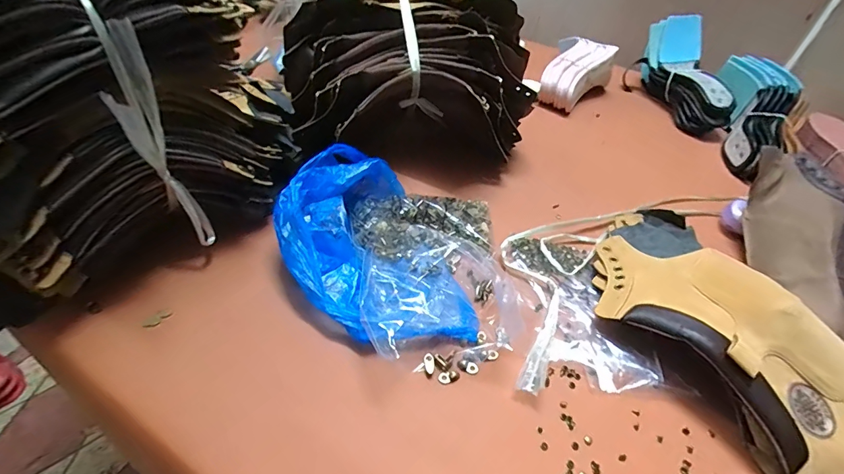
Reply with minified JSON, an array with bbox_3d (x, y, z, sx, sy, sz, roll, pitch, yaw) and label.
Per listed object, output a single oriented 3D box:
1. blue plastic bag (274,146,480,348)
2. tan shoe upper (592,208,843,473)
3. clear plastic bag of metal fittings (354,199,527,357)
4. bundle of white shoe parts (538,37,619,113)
[{"bbox_3d":[-0.056,0.005,0.397,0.155,0.059,0.239,-16,51,-18],"label":"blue plastic bag"},{"bbox_3d":[0.268,0.075,0.358,0.172,0.055,0.319,-9,47,-14],"label":"tan shoe upper"},{"bbox_3d":[0.016,0.022,0.414,0.162,0.032,0.212,-4,46,-9],"label":"clear plastic bag of metal fittings"},{"bbox_3d":[0.279,-0.293,0.710,0.106,0.062,0.182,21,47,14],"label":"bundle of white shoe parts"}]

